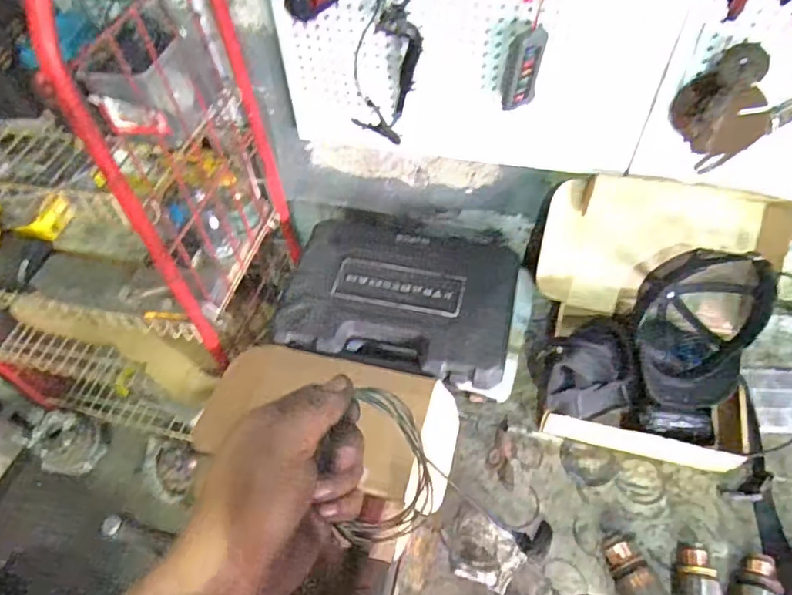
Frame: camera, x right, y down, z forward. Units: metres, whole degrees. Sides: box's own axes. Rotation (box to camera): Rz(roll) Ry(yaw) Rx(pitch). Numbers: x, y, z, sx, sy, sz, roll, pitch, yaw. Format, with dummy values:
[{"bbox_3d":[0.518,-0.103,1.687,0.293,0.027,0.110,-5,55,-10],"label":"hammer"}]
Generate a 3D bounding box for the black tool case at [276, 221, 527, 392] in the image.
[{"bbox_3d":[0.014,-0.019,0.968,0.365,0.073,0.308,10,56,10],"label":"black tool case"}]

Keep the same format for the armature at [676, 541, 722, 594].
[{"bbox_3d":[0.382,0.379,0.720,0.052,0.043,0.137,6,55,7],"label":"armature"}]

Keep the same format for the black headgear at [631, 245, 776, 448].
[{"bbox_3d":[0.419,0.055,0.813,0.170,0.171,0.258,25,60,19],"label":"black headgear"}]

